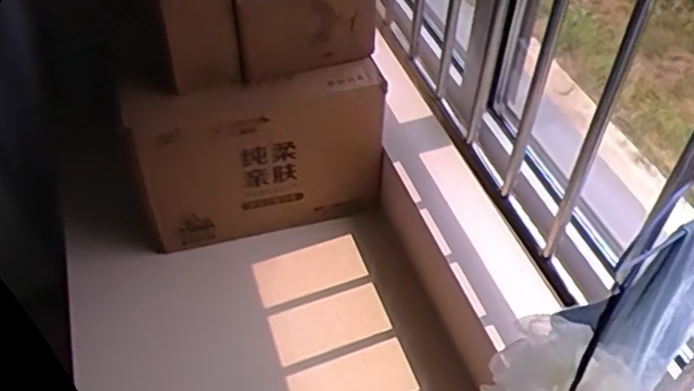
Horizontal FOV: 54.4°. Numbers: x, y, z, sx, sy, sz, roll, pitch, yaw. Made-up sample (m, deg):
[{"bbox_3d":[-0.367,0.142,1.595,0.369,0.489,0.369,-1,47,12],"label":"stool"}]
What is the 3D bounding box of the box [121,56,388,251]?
[{"bbox_3d":[-0.181,-0.131,1.320,0.453,0.320,0.252,-9,47,-10],"label":"box"}]

